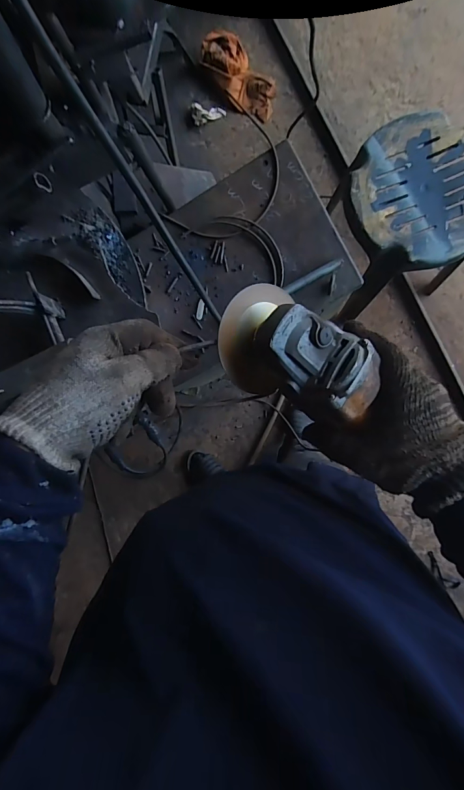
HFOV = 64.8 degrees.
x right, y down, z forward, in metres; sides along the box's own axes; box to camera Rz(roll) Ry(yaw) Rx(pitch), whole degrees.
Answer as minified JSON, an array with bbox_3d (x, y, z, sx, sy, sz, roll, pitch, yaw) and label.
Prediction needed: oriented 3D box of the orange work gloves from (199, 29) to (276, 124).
[{"bbox_3d":[0.028,-1.083,1.240,0.150,0.063,0.316,-39,87,7],"label":"orange work gloves"}]

